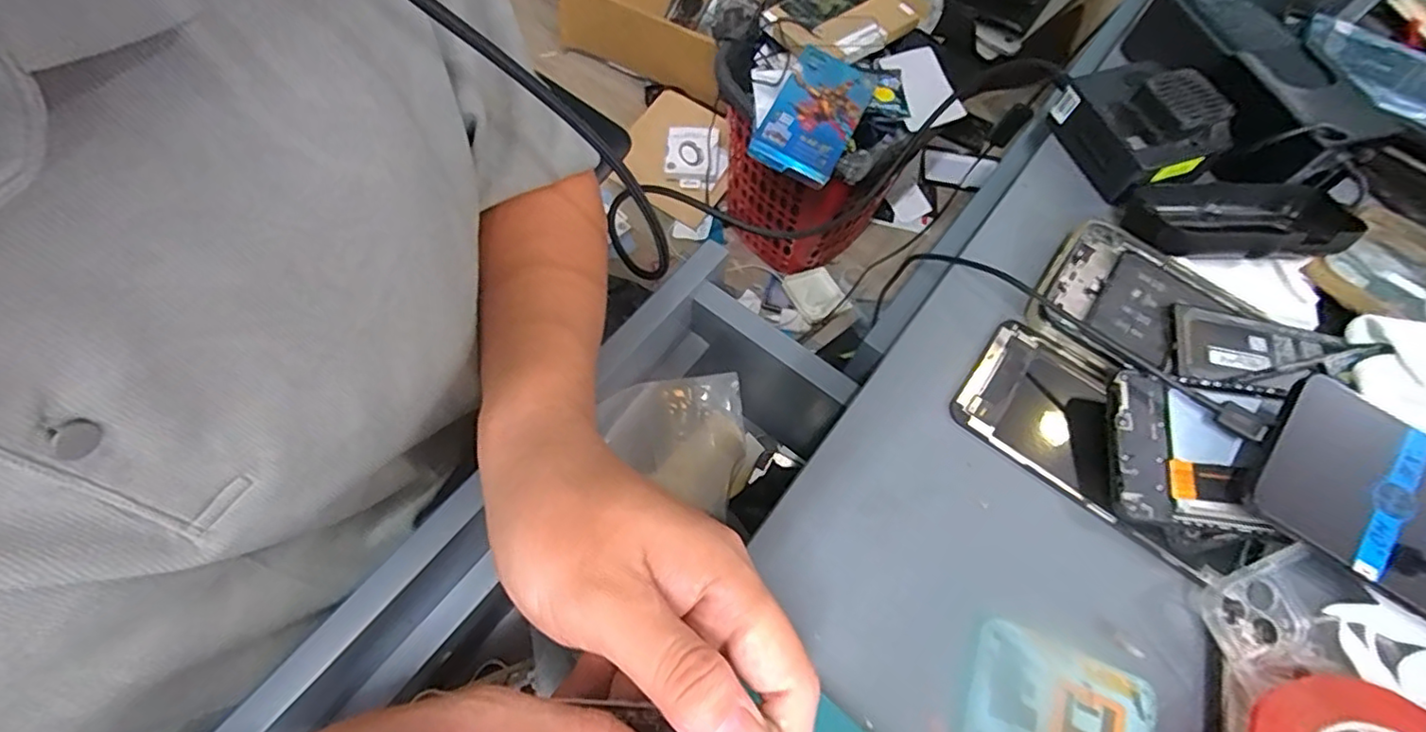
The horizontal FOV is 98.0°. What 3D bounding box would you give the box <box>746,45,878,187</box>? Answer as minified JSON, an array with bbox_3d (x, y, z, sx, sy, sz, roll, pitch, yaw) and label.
[{"bbox_3d":[0.143,-0.354,0.874,0.120,0.032,0.213,27,65,7],"label":"box"}]

